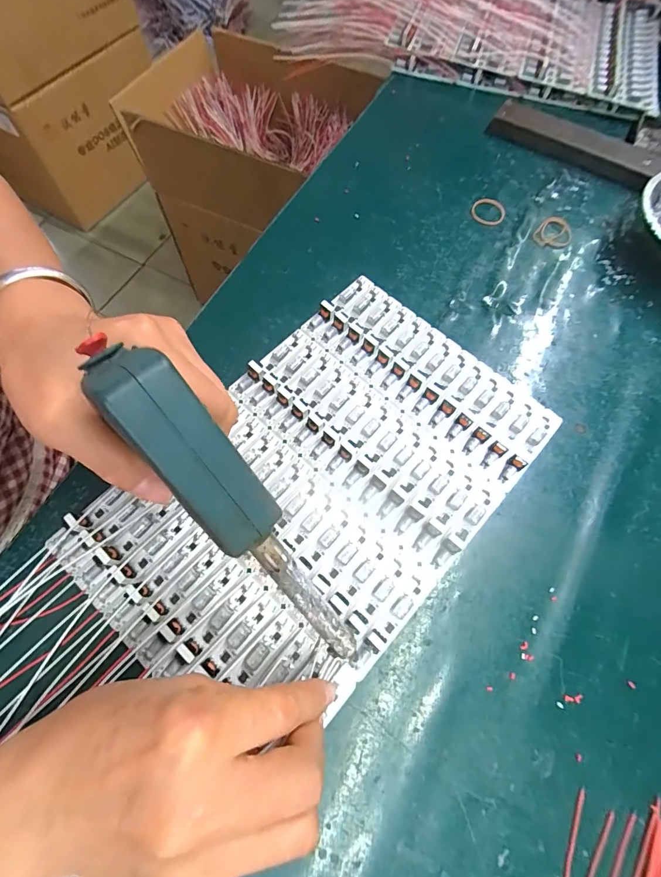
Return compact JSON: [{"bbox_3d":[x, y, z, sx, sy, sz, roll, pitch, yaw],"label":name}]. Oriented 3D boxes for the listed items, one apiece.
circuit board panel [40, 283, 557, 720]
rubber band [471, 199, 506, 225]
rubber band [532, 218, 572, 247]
[{"bbox_3d":[-0.005,0.027,0.264,0.185,0.010,0.293,41,72,13],"label":"circuit board panel"},{"bbox_3d":[0.148,-0.211,0.376,0.031,0.004,0.029,0,81,0],"label":"rubber band"},{"bbox_3d":[0.202,-0.184,0.360,0.042,0.004,0.029,-42,75,-16],"label":"rubber band"}]

